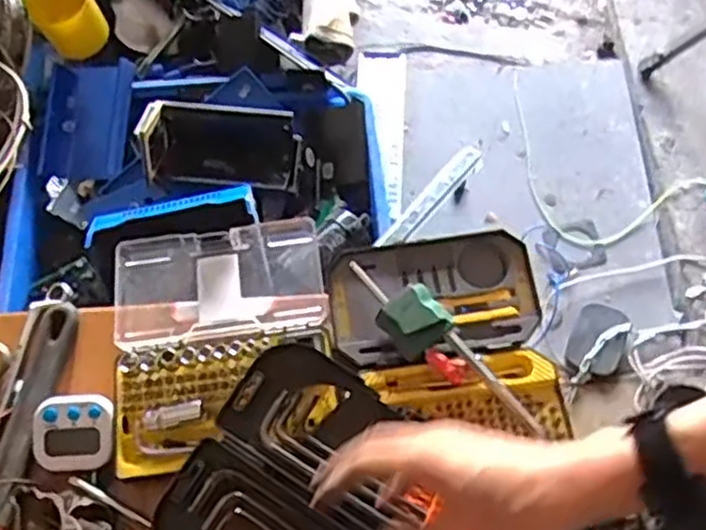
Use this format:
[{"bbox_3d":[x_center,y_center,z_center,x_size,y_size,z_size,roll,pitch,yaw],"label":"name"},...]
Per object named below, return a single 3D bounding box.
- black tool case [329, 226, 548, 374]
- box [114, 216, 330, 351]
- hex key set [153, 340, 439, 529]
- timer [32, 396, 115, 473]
[{"bbox_3d":[0.073,0.031,0.672,0.185,0.023,0.116,-9,66,-1],"label":"black tool case"},{"bbox_3d":[-0.126,0.015,0.700,0.190,0.030,0.117,-9,66,-1],"label":"box"},{"bbox_3d":[-0.028,0.186,0.590,0.210,0.026,0.197,28,70,15],"label":"hex key set"},{"bbox_3d":[-0.234,0.140,0.631,0.068,0.016,0.060,-4,66,1],"label":"timer"}]

